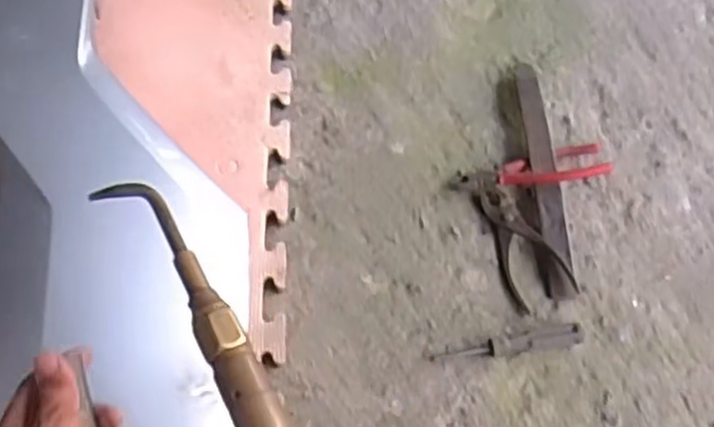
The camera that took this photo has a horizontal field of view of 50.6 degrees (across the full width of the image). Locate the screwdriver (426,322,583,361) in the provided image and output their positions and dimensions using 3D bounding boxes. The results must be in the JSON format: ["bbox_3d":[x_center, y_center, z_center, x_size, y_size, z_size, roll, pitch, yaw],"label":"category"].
[{"bbox_3d":[0.146,0.127,0.728,0.152,0.019,0.020,-9,59,-7],"label":"screwdriver"}]

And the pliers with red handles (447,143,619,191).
[{"bbox_3d":[0.195,-0.045,0.830,0.171,0.026,0.052,-14,59,-10],"label":"pliers with red handles"}]

